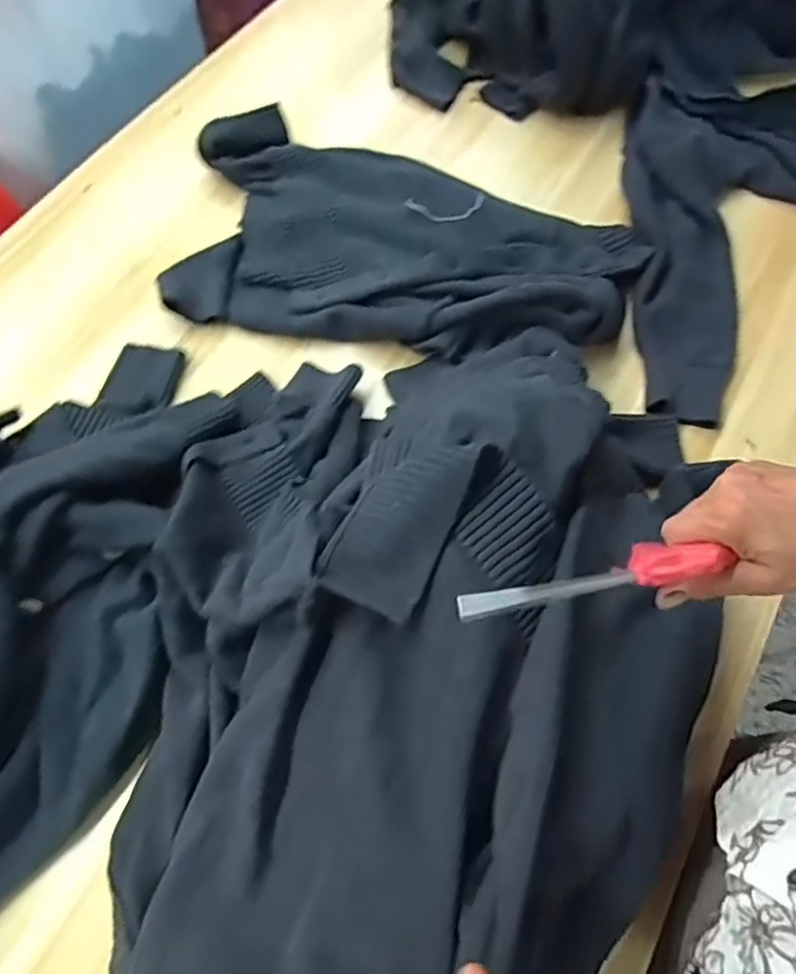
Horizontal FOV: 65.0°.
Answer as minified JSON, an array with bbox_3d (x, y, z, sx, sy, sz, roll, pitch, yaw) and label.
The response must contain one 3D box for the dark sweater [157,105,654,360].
[{"bbox_3d":[0.006,-0.296,0.731,0.543,0.052,0.305,10,66,7],"label":"dark sweater"}]

